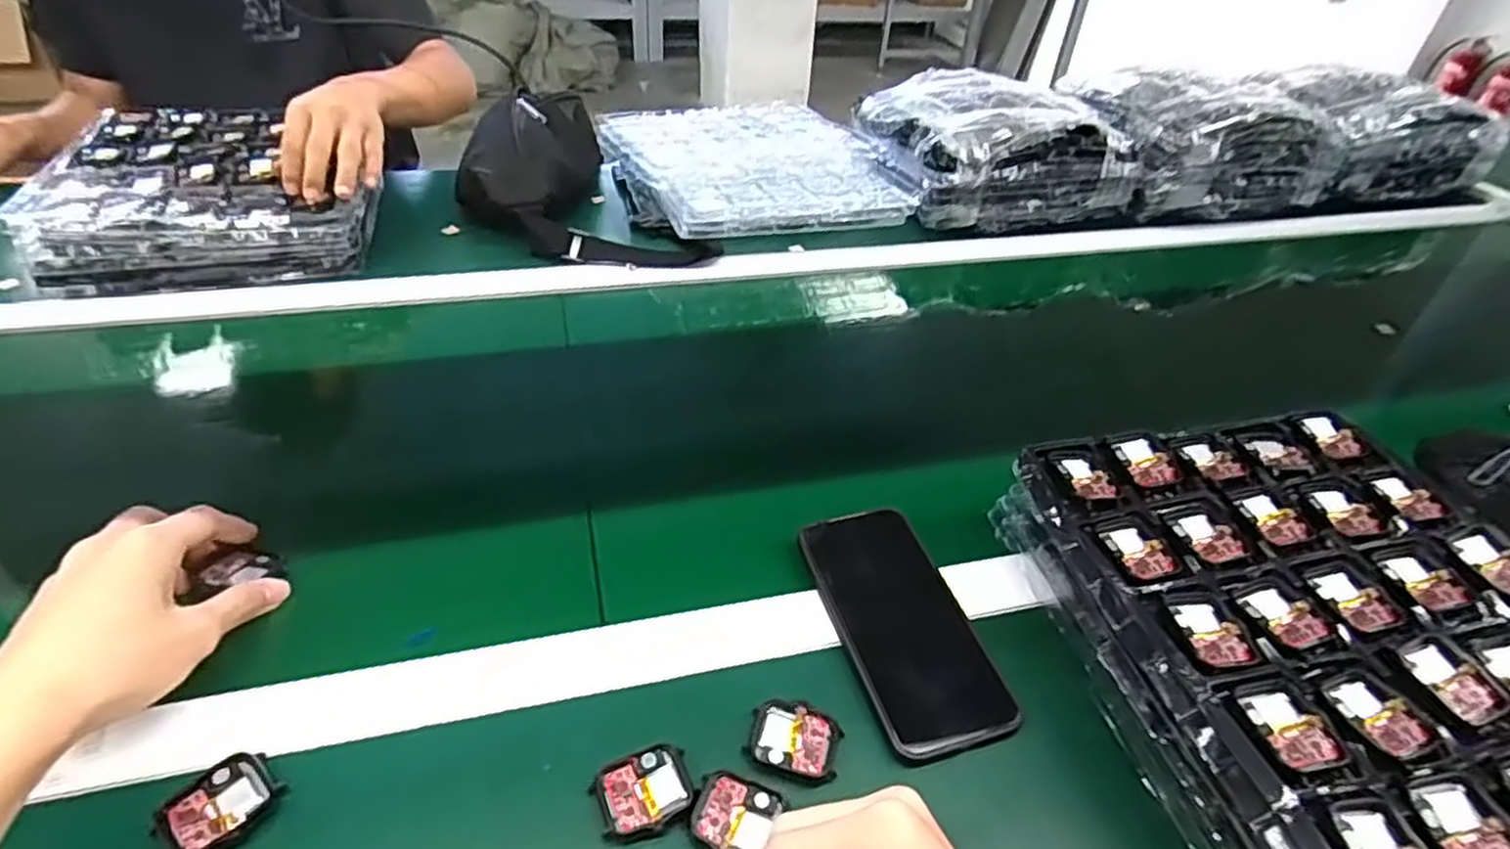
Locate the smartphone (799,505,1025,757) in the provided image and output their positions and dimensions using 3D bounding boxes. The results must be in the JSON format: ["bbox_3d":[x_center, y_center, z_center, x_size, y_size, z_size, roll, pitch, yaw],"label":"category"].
[{"bbox_3d":[0.087,0.115,0.448,0.077,0.009,0.158,-9,43,-15],"label":"smartphone"}]

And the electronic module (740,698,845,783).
[{"bbox_3d":[0.021,0.163,0.391,0.047,0.004,0.038,12,42,8],"label":"electronic module"}]

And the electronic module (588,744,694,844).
[{"bbox_3d":[-0.054,0.179,0.367,0.046,0.005,0.037,-15,45,-21],"label":"electronic module"}]

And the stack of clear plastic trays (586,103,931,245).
[{"bbox_3d":[-0.005,-0.324,0.926,0.305,0.050,0.349,-11,42,-19],"label":"stack of clear plastic trays"}]

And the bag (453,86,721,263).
[{"bbox_3d":[-0.208,-0.273,0.832,0.197,0.094,0.326,-23,47,-30],"label":"bag"}]

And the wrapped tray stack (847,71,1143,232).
[{"bbox_3d":[0.294,-0.374,0.971,0.304,0.105,0.281,-8,41,-15],"label":"wrapped tray stack"}]

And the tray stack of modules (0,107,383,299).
[{"bbox_3d":[-0.547,-0.242,0.775,0.269,0.081,0.267,-8,41,-15],"label":"tray stack of modules"}]

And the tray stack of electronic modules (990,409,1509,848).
[{"bbox_3d":[0.309,0.114,0.417,0.265,0.070,0.285,-7,43,-13],"label":"tray stack of electronic modules"}]

